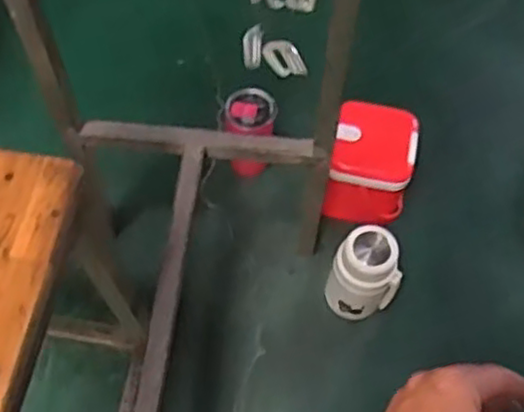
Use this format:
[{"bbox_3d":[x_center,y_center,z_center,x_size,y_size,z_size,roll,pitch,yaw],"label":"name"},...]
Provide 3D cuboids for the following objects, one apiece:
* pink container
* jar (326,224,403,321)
[{"bbox_3d":[-0.023,-0.130,1.323,0.092,0.157,0.106,2,62,0],"label":"pink container"},{"bbox_3d":[0.168,0.114,1.172,0.097,0.177,0.092,0,62,-1],"label":"jar"}]

